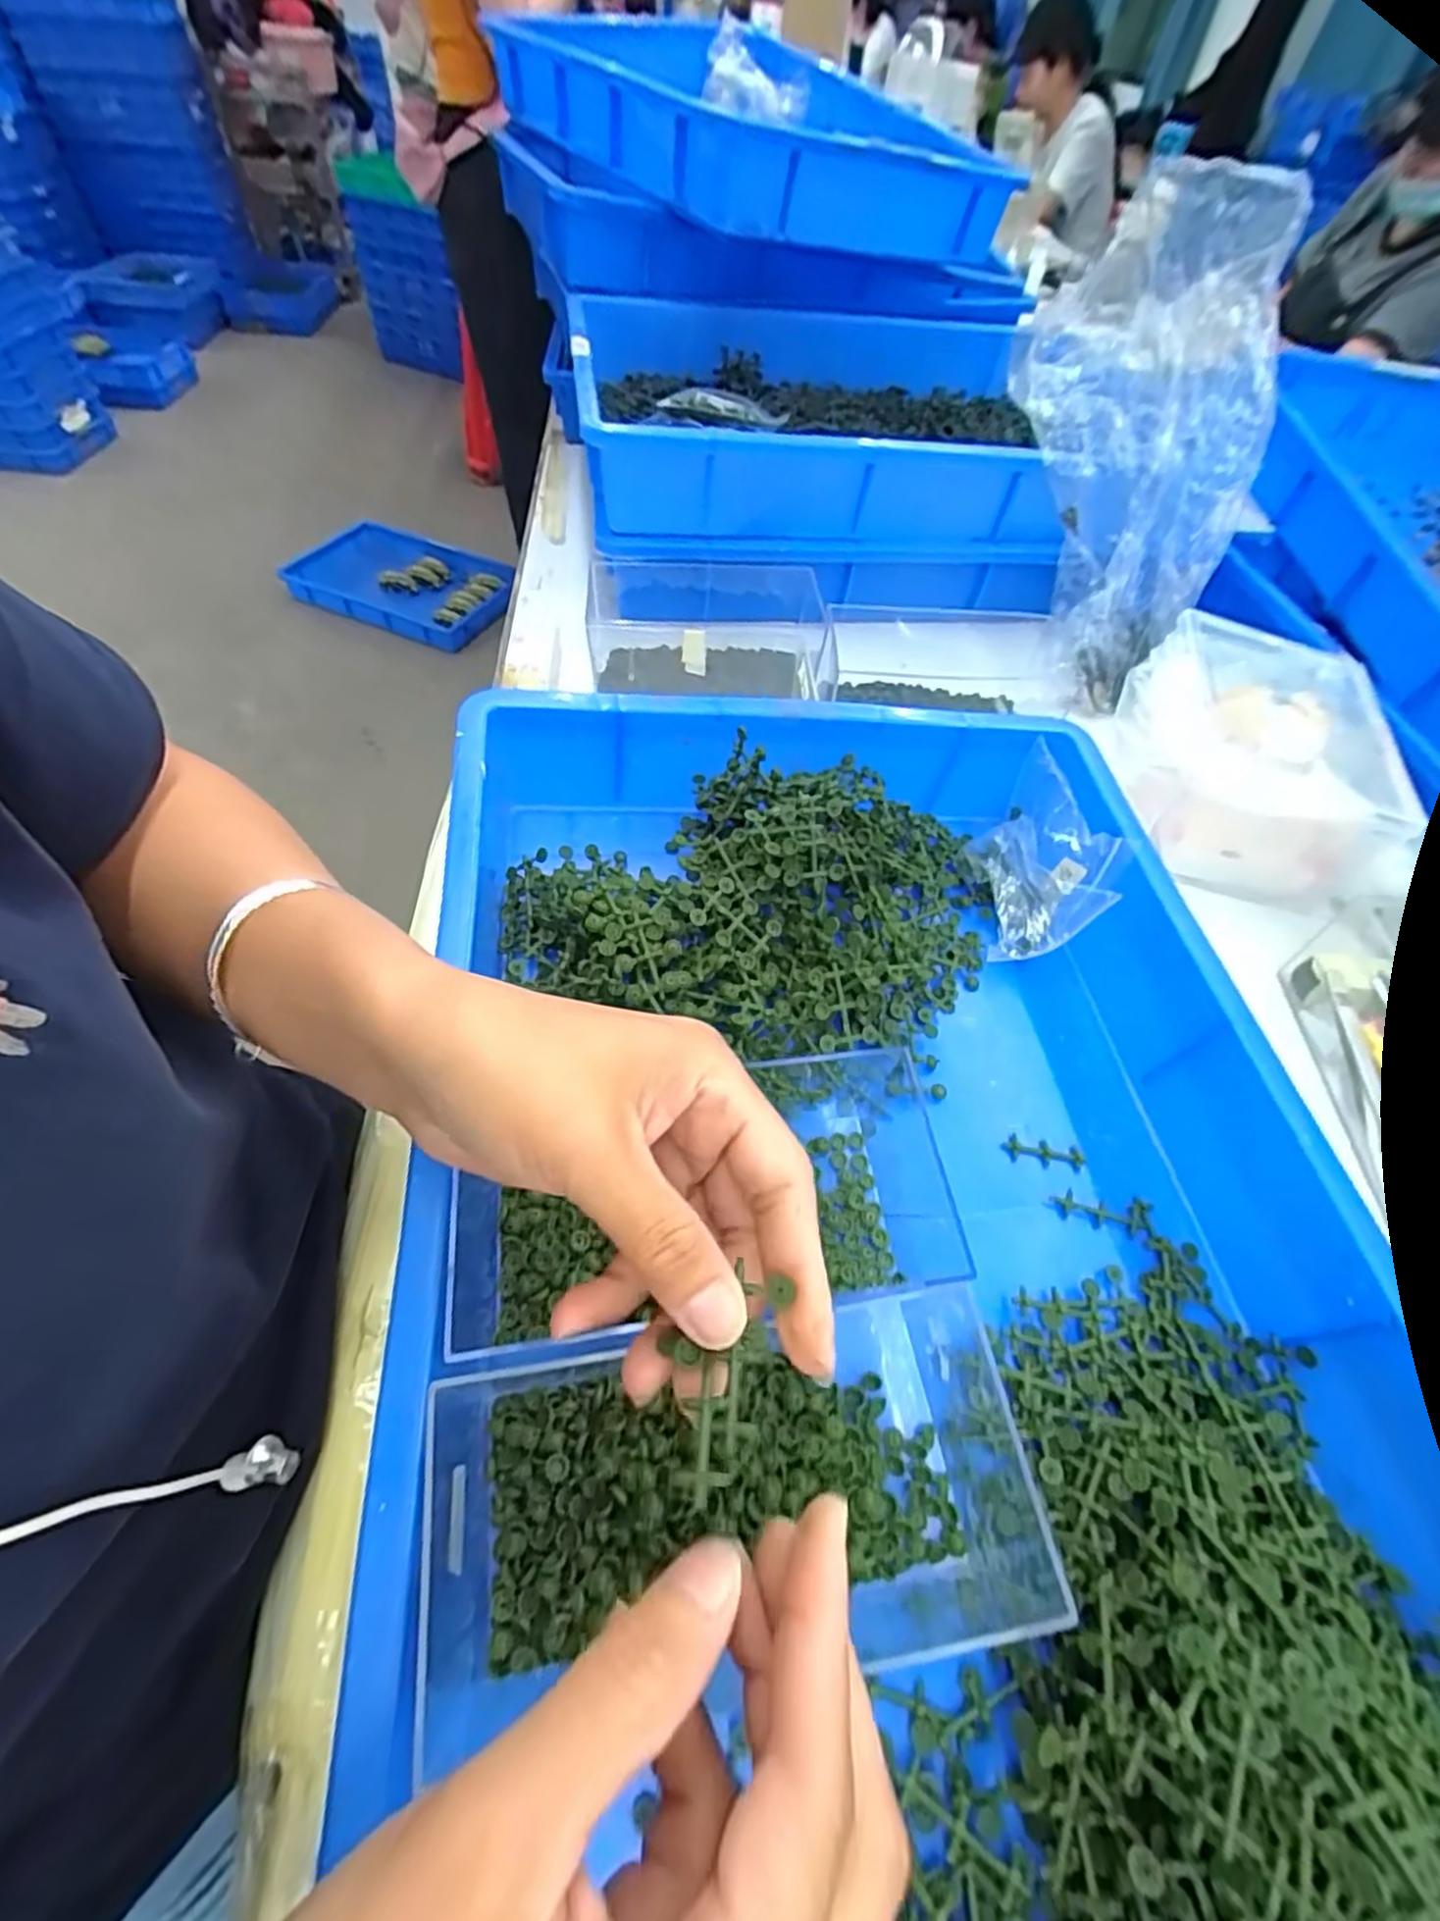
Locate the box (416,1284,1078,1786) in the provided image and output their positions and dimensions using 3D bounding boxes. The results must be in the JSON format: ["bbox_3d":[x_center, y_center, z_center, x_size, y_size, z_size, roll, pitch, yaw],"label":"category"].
[{"bbox_3d":[0.007,0.200,0.259,0.218,0.043,0.115,-5,55,-9],"label":"box"}]

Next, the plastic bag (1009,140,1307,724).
[{"bbox_3d":[0.325,-0.383,0.551,0.149,0.332,0.111,-6,18,-9],"label":"plastic bag"}]

